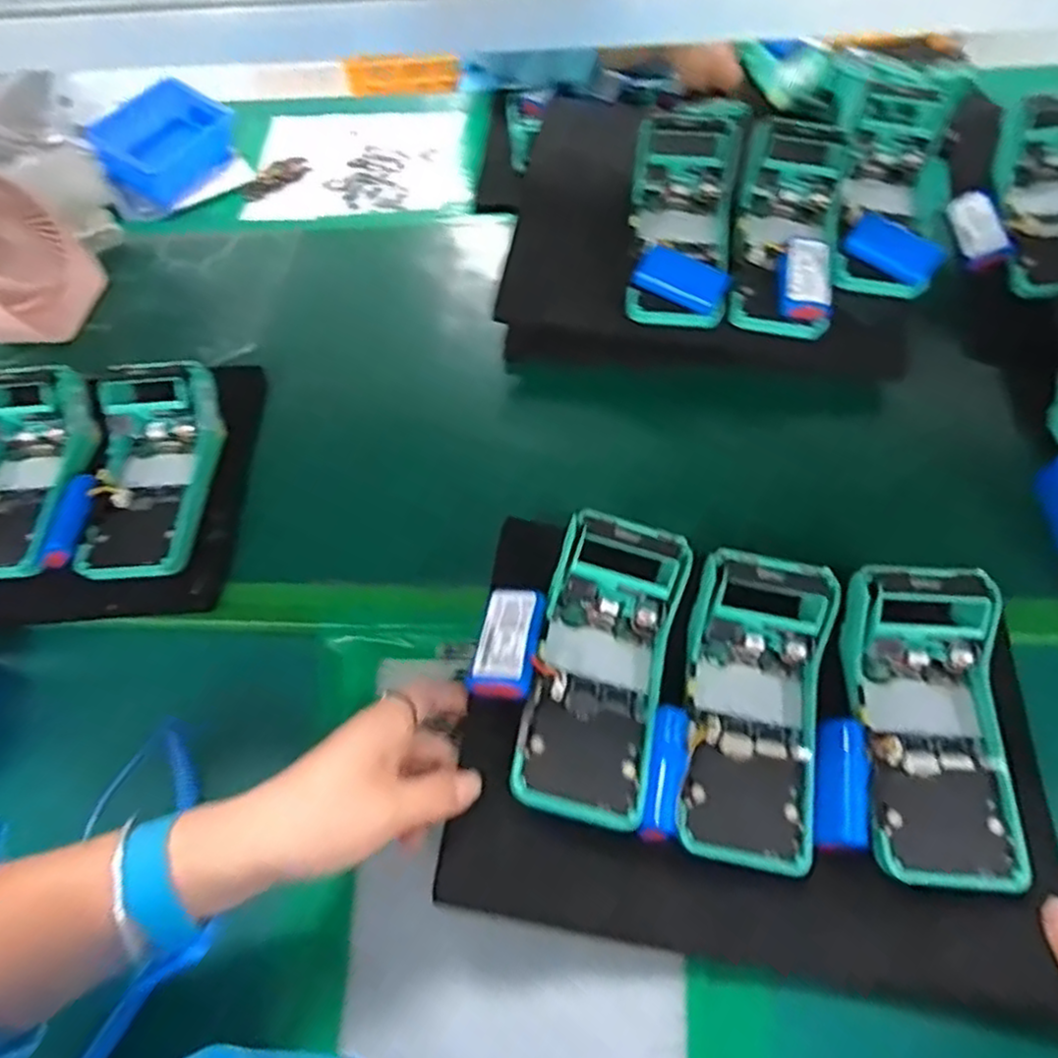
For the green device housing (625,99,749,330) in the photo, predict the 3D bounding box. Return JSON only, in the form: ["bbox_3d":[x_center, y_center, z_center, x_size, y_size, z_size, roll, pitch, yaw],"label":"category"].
[{"bbox_3d":[0.125,-0.254,0.590,0.088,0.048,0.175,8,90,9],"label":"green device housing"}]

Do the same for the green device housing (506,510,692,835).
[{"bbox_3d":[0.042,0.080,0.412,0.075,0.070,0.168,12,58,11],"label":"green device housing"}]

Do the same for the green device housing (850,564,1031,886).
[{"bbox_3d":[0.233,0.110,0.411,0.080,0.046,0.171,-1,76,3],"label":"green device housing"}]

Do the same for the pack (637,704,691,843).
[{"bbox_3d":[0.077,0.138,0.395,0.021,0.024,0.070,10,57,10],"label":"pack"}]

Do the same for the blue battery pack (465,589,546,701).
[{"bbox_3d":[-0.011,0.065,0.414,0.035,0.015,0.070,9,57,10],"label":"blue battery pack"}]

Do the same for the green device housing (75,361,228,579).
[{"bbox_3d":[-0.290,-0.046,0.532,0.080,0.065,0.166,-3,56,2],"label":"green device housing"}]

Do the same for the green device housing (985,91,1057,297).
[{"bbox_3d":[0.448,-0.282,0.600,0.093,0.052,0.171,2,83,5],"label":"green device housing"}]

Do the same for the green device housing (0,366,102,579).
[{"bbox_3d":[-0.394,-0.046,0.534,0.084,0.055,0.169,0,56,4],"label":"green device housing"}]

